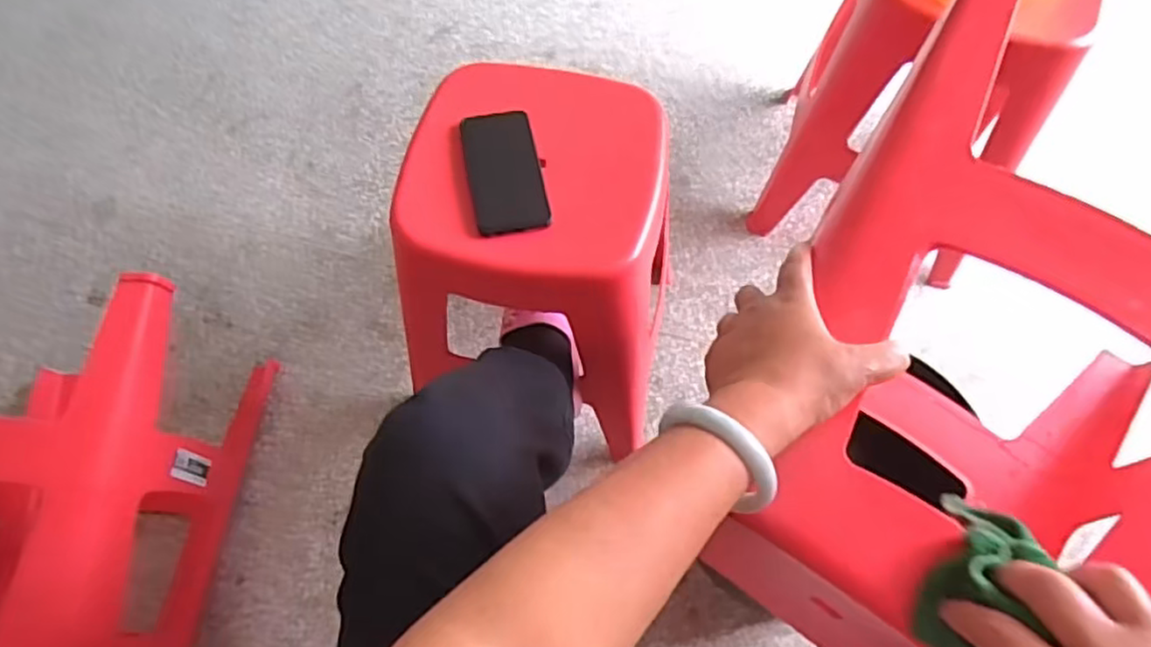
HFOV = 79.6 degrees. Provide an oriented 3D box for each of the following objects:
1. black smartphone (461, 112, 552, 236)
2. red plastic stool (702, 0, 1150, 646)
[{"bbox_3d":[-0.077,-0.168,0.751,0.077,0.010,0.154,-10,63,-5],"label":"black smartphone"},{"bbox_3d":[0.345,0.057,0.576,0.355,0.356,0.458,27,68,11],"label":"red plastic stool"}]

